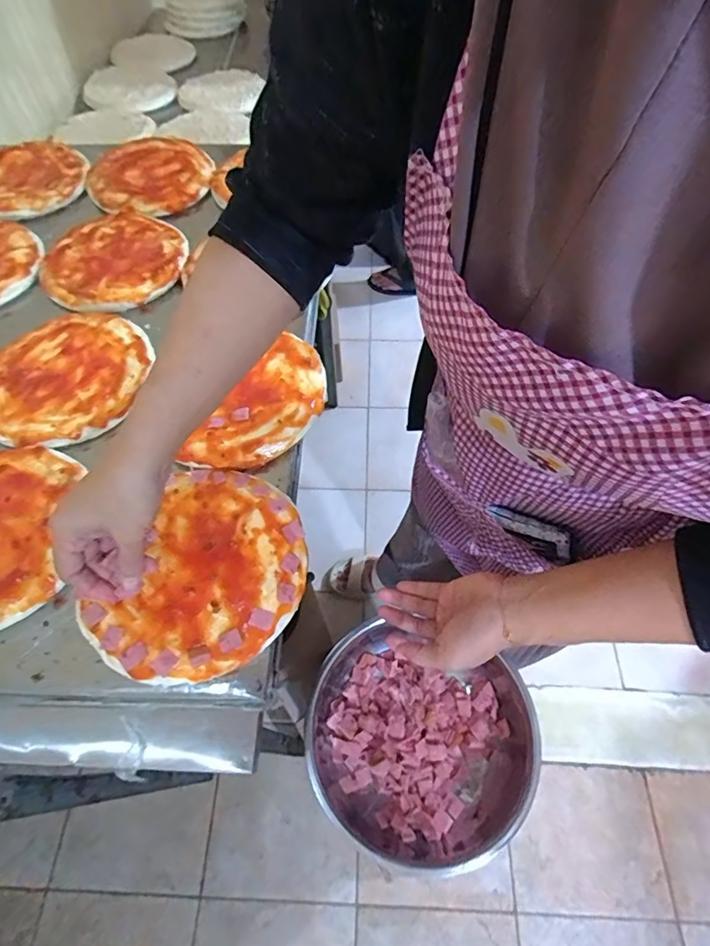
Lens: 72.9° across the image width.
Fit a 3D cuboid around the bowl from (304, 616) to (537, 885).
[{"bbox_3d":[0.071,0.334,0.587,0.257,0.106,0.239,0,58,0],"label":"bowl"}]

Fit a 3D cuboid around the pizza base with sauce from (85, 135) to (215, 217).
[{"bbox_3d":[-0.340,-0.499,0.793,0.196,0.015,0.218,-17,60,-11],"label":"pizza base with sauce"}]

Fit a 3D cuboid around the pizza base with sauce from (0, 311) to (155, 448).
[{"bbox_3d":[-0.350,-0.121,0.569,0.189,0.008,0.191,0,58,0],"label":"pizza base with sauce"}]

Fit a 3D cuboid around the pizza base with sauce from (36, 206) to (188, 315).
[{"bbox_3d":[-0.342,-0.307,0.681,0.191,0.006,0.201,-31,64,-18],"label":"pizza base with sauce"}]

